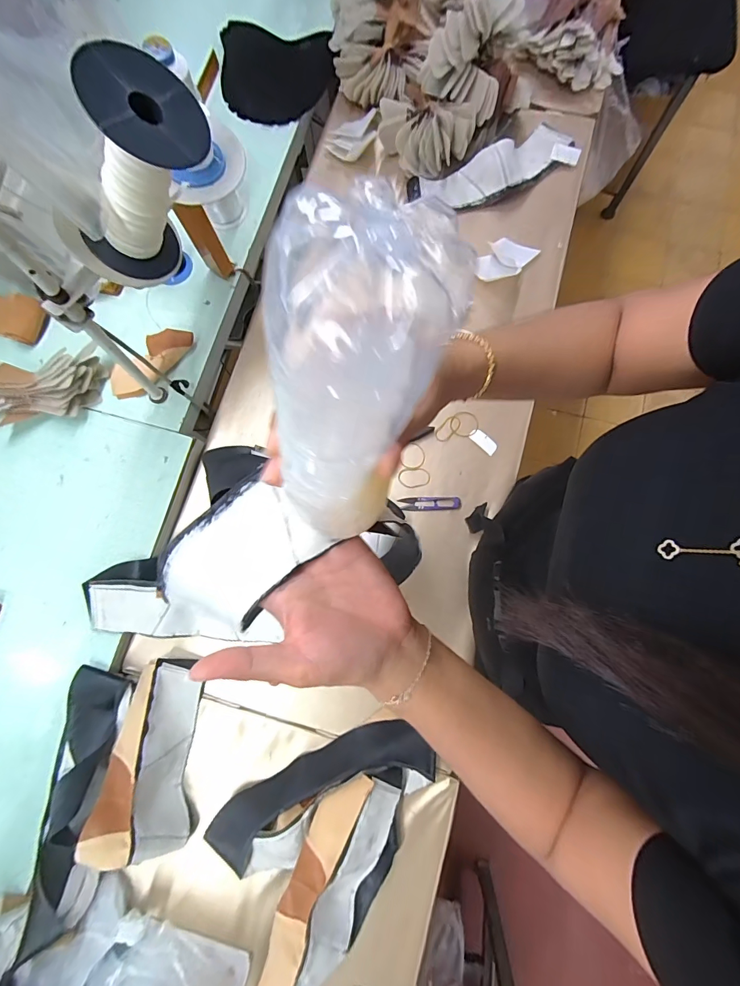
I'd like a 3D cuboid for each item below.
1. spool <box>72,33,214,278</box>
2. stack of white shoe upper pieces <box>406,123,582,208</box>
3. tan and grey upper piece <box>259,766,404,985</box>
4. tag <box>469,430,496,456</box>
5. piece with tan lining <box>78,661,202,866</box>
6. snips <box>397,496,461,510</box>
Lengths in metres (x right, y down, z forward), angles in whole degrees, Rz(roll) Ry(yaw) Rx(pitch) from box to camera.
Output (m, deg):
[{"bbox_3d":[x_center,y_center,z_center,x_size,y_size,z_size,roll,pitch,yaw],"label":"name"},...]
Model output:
[{"bbox_3d":[-0.225,-0.294,0.392,0.095,0.179,0.092,-6,78,-32],"label":"spool"},{"bbox_3d":[0.235,-0.609,0.749,0.330,0.039,0.099,-23,79,-3],"label":"stack of white shoe upper pieces"},{"bbox_3d":[-0.054,0.531,0.519,0.112,0.066,0.337,22,81,6],"label":"tan and grey upper piece"},{"bbox_3d":[0.193,-0.087,0.675,0.051,0.004,0.021,41,97,2],"label":"tag"},{"bbox_3d":[-0.309,0.363,0.551,0.112,0.089,0.236,-2,79,2],"label":"piece with tan lining"},{"bbox_3d":[0.099,0.017,0.656,0.100,0.004,0.023,-1,79,2],"label":"snips"}]

